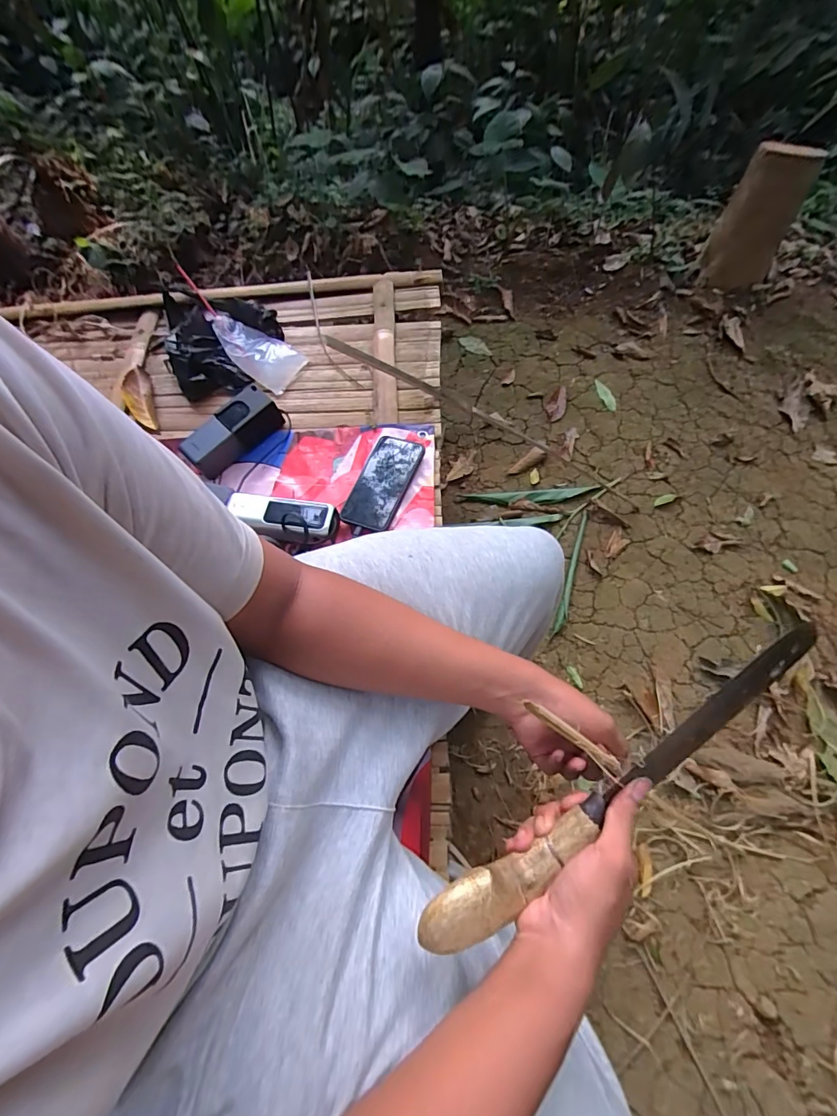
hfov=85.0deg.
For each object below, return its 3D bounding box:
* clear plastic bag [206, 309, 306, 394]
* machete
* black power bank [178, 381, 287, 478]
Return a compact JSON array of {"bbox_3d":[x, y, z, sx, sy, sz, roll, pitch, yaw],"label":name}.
[{"bbox_3d":[-0.296,-0.374,0.809,0.196,0.017,0.090,38,72,4],"label":"clear plastic bag"},{"bbox_3d":[0.158,0.167,0.343,0.365,0.046,0.051,-36,69,-6],"label":"machete"},{"bbox_3d":[-0.290,-0.198,0.722,0.064,0.055,0.153,39,73,17],"label":"black power bank"}]

